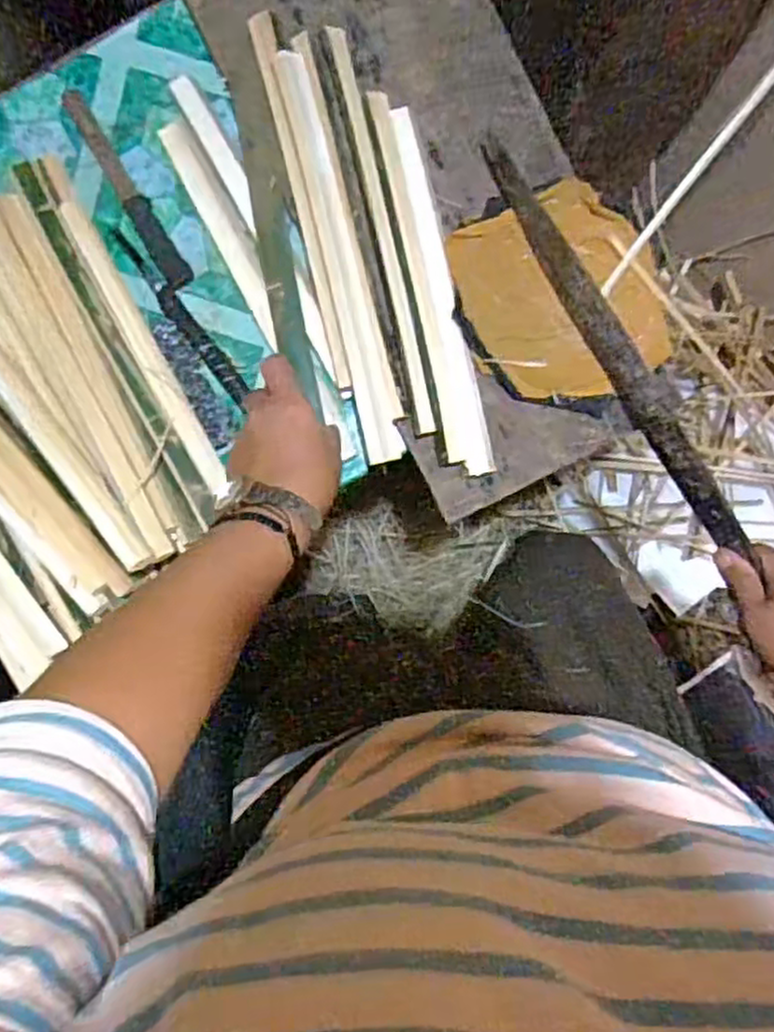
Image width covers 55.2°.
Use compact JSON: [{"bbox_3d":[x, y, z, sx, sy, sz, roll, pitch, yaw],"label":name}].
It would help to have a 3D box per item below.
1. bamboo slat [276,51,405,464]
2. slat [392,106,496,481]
[{"bbox_3d":[-0.035,-0.193,0.556,0.026,0.015,0.307,-13,92,2],"label":"bamboo slat"},{"bbox_3d":[0.041,-0.169,0.563,0.024,0.009,0.277,-13,90,-13],"label":"slat"}]

